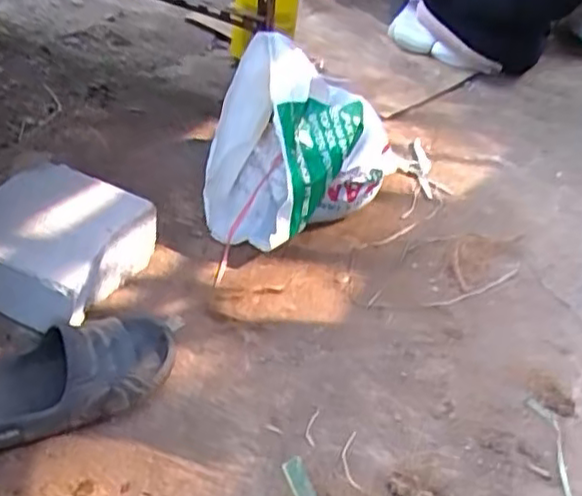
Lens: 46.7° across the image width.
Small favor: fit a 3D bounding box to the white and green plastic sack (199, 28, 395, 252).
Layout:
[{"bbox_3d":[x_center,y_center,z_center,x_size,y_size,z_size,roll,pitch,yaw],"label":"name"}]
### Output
[{"bbox_3d":[0.010,-0.158,1.011,0.253,0.288,0.244,4,39,-2],"label":"white and green plastic sack"}]

